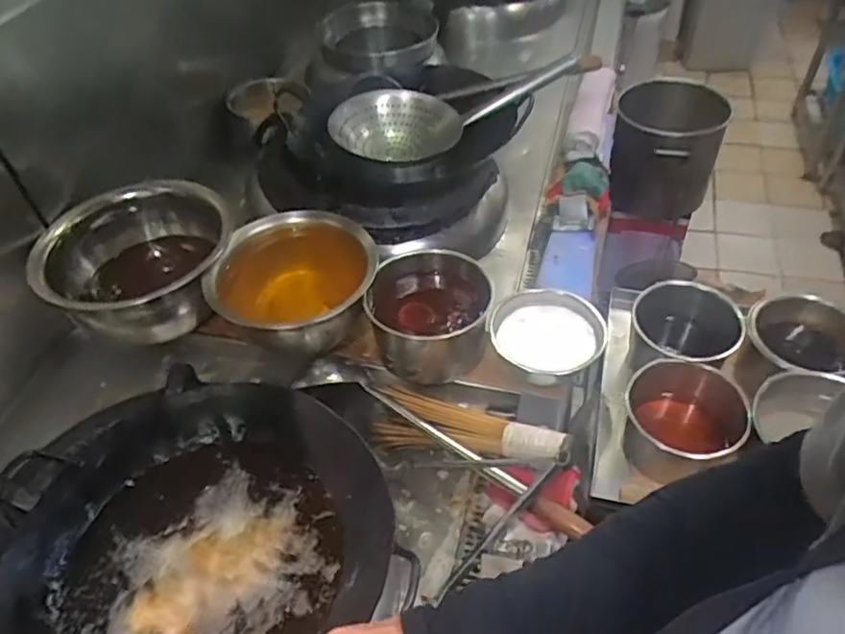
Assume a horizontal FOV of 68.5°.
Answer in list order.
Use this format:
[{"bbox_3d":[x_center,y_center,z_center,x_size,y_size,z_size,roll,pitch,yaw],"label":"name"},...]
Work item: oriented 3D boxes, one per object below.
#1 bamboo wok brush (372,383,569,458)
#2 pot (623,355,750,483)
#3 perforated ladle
[{"bbox_3d":[0.063,0.155,0.886,0.286,0.045,0.089,5,46,31],"label":"bamboo wok brush"},{"bbox_3d":[0.366,0.149,0.881,0.153,0.121,0.155,-2,48,3],"label":"pot"},{"bbox_3d":[0.087,-0.422,1.260,0.531,0.144,0.160,-11,47,11],"label":"perforated ladle"}]

